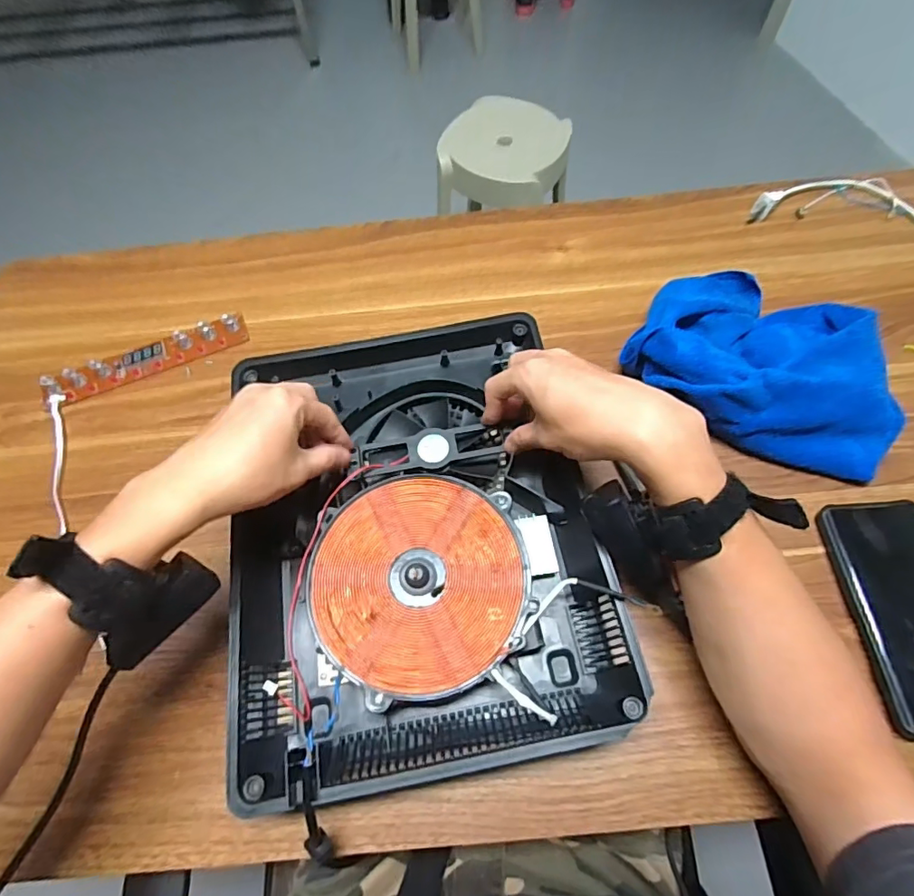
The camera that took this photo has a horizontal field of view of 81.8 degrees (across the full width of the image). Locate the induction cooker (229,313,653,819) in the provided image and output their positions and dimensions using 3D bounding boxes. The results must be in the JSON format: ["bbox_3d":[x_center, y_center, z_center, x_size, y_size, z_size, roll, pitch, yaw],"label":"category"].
[{"bbox_3d":[-0.033,0.058,0.421,0.267,0.049,0.353,-10,63,-3],"label":"induction cooker"}]

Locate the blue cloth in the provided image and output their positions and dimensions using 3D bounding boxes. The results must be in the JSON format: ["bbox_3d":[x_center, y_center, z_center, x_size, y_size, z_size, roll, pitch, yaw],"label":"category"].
[{"bbox_3d":[0.283,-0.078,0.471,0.231,0.060,0.182,30,68,16],"label":"blue cloth"}]

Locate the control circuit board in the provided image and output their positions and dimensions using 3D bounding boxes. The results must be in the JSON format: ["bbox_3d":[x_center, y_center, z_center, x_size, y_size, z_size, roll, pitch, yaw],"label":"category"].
[{"bbox_3d":[-0.317,-0.091,0.538,0.201,0.018,0.032,-21,65,-8],"label":"control circuit board"}]

